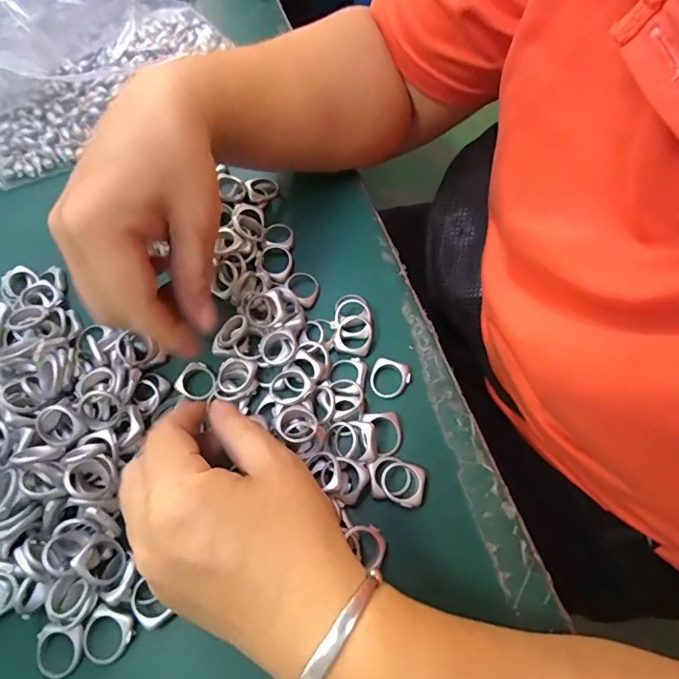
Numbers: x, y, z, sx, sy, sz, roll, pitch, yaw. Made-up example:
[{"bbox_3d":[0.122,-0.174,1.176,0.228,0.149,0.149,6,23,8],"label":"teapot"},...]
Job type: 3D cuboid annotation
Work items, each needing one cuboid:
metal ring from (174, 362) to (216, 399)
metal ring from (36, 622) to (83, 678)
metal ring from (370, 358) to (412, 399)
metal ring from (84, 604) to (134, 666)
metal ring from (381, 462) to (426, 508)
[{"bbox_3d":[-0.082,0.024,0.267,0.020,0.004,0.022,-1,65,3],"label":"metal ring"},{"bbox_3d":[-0.129,0.143,0.217,0.021,0.004,0.022,-1,65,3],"label":"metal ring"},{"bbox_3d":[0.028,0.022,0.260,0.021,0.004,0.022,-1,65,3],"label":"metal ring"},{"bbox_3d":[-0.108,0.137,0.217,0.022,0.004,0.023,-1,65,3],"label":"metal ring"},{"bbox_3d":[0.032,0.073,0.236,0.022,0.005,0.020,-1,65,3],"label":"metal ring"}]

